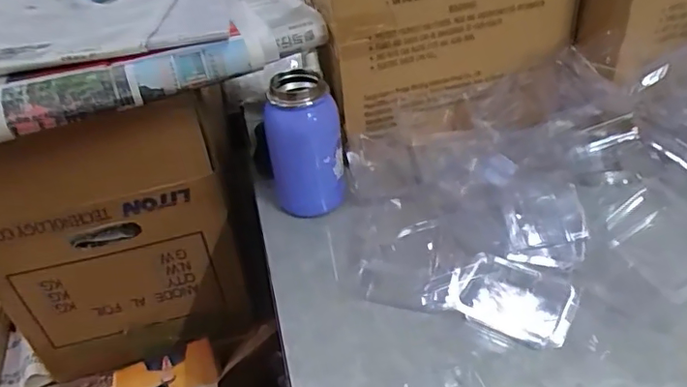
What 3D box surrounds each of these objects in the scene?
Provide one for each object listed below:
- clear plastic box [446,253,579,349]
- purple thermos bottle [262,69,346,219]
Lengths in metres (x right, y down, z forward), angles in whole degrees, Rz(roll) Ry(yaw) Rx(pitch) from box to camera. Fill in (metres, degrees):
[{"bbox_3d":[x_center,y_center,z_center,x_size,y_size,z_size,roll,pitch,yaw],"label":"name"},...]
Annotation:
[{"bbox_3d":[0.141,0.083,0.451,0.094,0.024,0.062,19,45,26],"label":"clear plastic box"},{"bbox_3d":[-0.039,-0.048,0.543,0.066,0.129,0.065,-3,39,3],"label":"purple thermos bottle"}]

